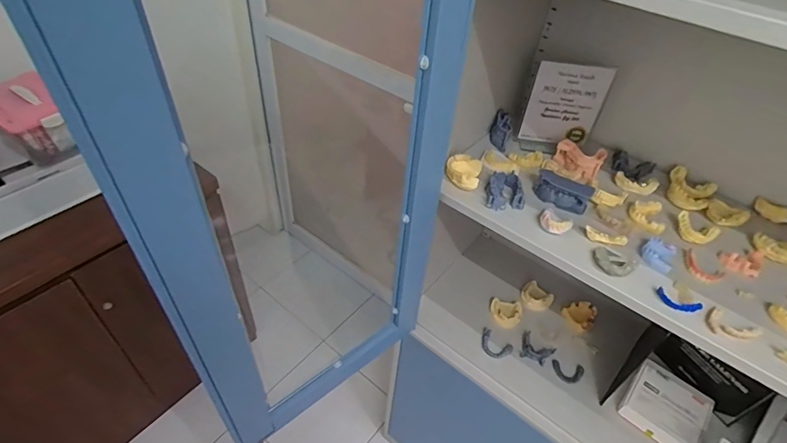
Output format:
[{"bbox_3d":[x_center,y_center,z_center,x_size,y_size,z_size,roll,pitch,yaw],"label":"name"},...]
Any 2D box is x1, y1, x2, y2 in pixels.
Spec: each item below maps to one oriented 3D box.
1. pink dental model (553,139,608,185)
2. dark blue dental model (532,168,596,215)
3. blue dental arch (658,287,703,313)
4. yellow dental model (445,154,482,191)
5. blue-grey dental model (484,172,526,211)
[{"bbox_3d":[0.342,-0.115,0.818,0.086,0.040,0.051,28,49,22],"label":"pink dental model"},{"bbox_3d":[0.290,-0.051,0.756,0.092,0.041,0.034,28,49,22],"label":"dark blue dental model"},{"bbox_3d":[0.403,0.114,0.623,0.056,0.013,0.022,32,50,24],"label":"blue dental arch"},{"bbox_3d":[0.123,-0.088,0.774,0.060,0.028,0.065,13,45,8],"label":"yellow dental model"},{"bbox_3d":[0.192,-0.056,0.756,0.066,0.030,0.087,9,44,4],"label":"blue-grey dental model"}]

